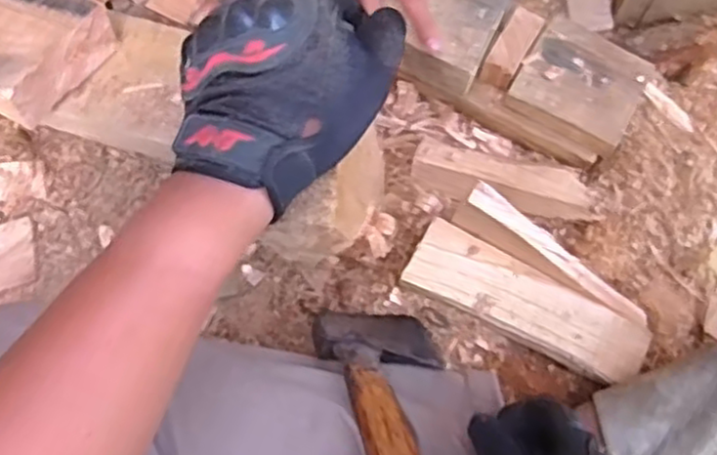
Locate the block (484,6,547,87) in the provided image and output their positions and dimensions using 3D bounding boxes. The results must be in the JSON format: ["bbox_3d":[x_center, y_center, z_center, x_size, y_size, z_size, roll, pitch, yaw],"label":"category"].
[{"bbox_3d":[0.137,-0.159,0.631,0.027,0.024,0.069,27,75,8],"label":"block"}]

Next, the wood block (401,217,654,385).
[{"bbox_3d":[0.148,0.069,0.633,0.212,0.041,0.061,26,75,8],"label":"wood block"}]

